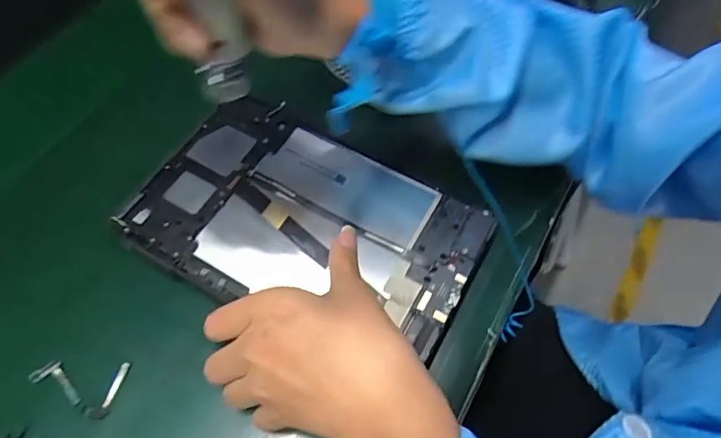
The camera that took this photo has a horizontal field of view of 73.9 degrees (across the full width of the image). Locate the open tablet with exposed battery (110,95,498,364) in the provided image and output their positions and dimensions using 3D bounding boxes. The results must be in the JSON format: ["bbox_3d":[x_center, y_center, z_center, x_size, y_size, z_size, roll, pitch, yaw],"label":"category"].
[{"bbox_3d":[-0.039,0.000,0.352,0.243,0.010,0.143,23,64,12],"label":"open tablet with exposed battery"}]

